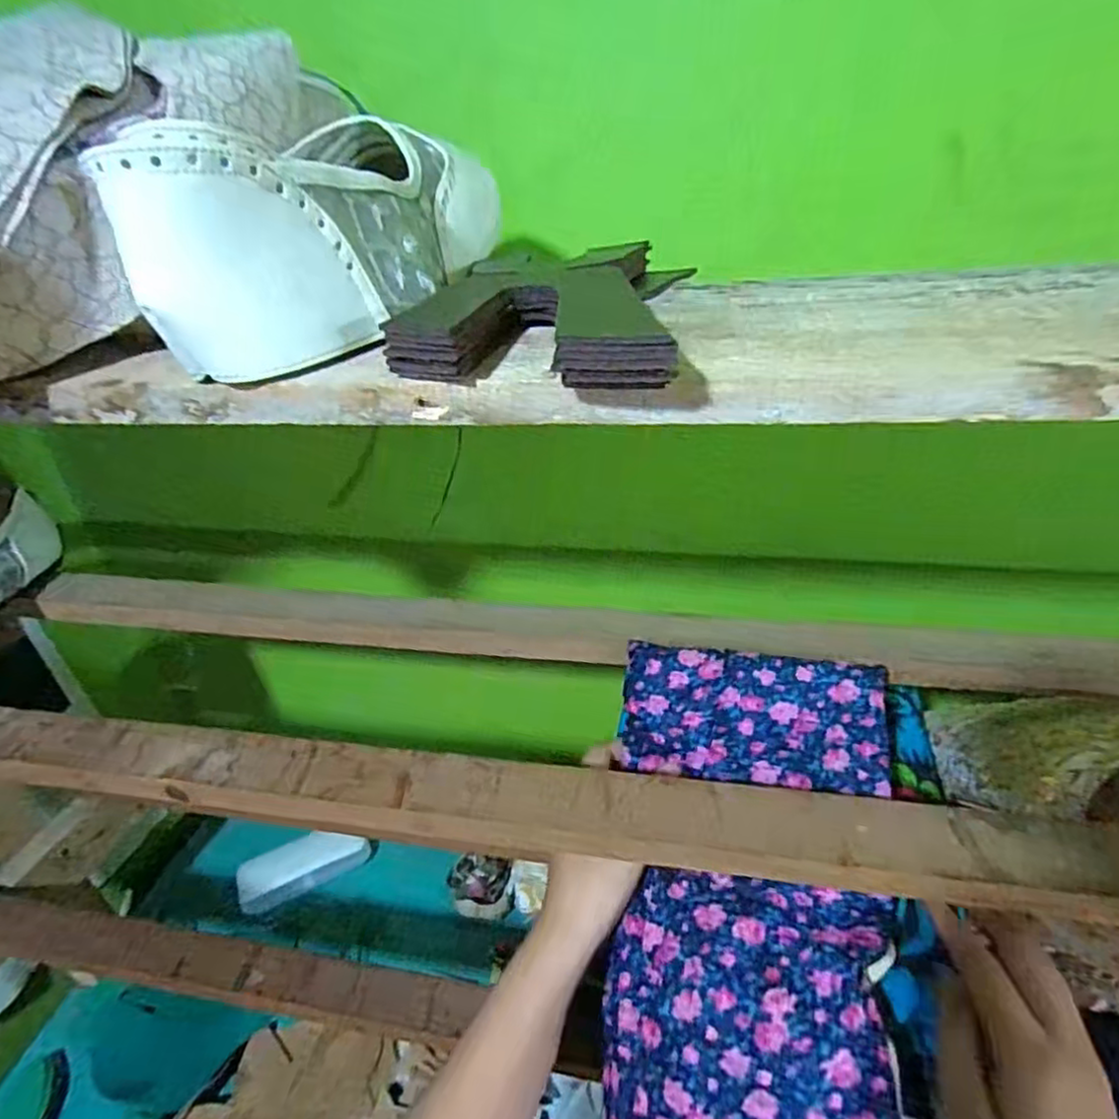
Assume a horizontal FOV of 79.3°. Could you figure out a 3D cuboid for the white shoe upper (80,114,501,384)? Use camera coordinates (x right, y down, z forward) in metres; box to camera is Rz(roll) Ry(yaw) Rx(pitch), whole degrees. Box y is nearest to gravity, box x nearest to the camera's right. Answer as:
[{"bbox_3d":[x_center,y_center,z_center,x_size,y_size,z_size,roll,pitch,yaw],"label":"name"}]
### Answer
[{"bbox_3d":[-0.089,-0.151,0.290,0.074,0.070,0.204,4,39,8],"label":"white shoe upper"}]

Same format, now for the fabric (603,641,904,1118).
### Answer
[{"bbox_3d":[0.092,0.166,0.349,0.144,0.033,0.257,-3,50,25],"label":"fabric"}]

